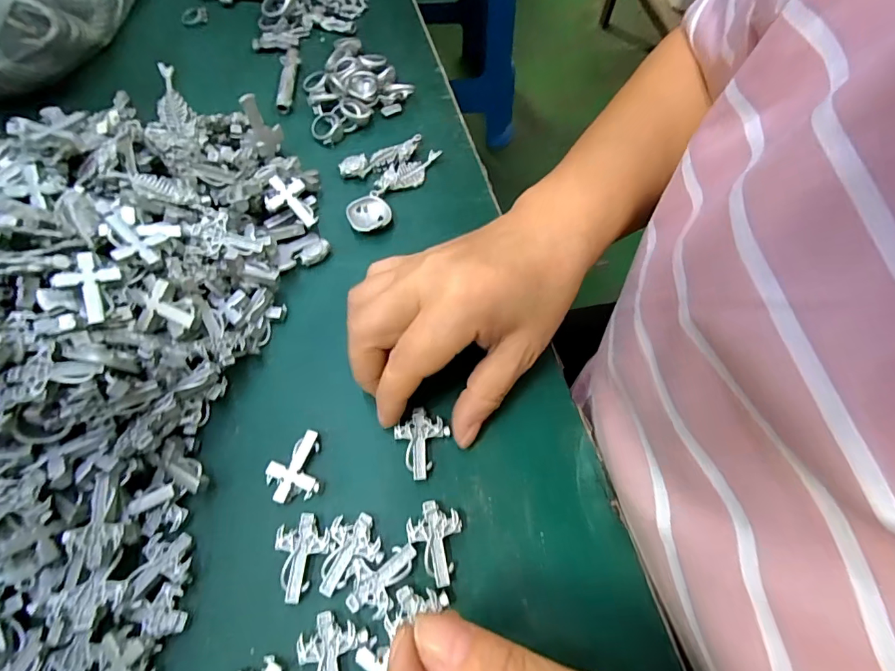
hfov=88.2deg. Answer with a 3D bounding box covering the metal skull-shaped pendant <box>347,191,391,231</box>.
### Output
[{"bbox_3d":[-0.051,-0.078,0.295,0.027,0.007,0.026,-26,69,-15],"label":"metal skull-shaped pendant"}]

